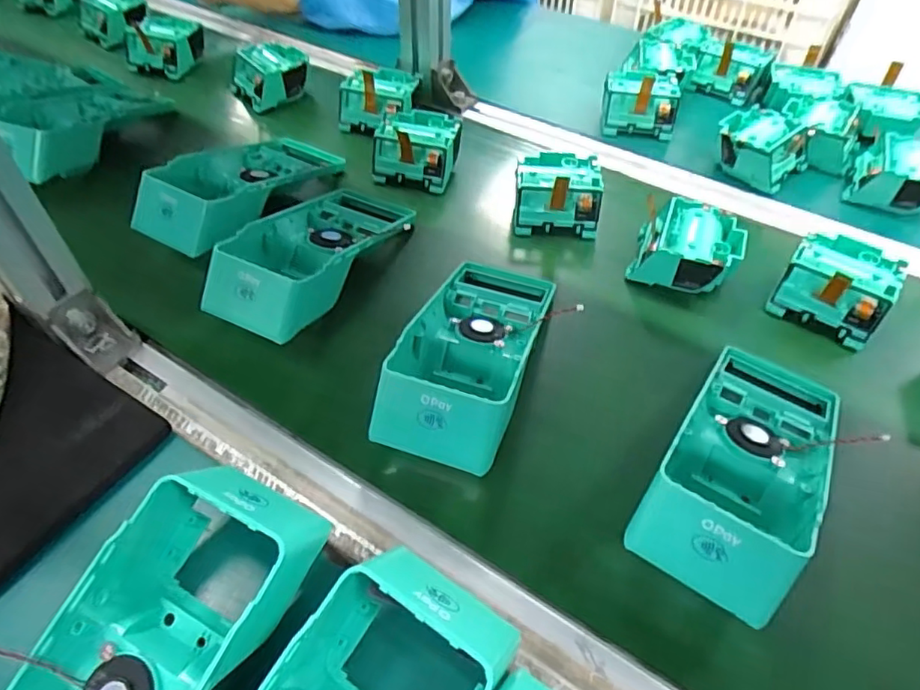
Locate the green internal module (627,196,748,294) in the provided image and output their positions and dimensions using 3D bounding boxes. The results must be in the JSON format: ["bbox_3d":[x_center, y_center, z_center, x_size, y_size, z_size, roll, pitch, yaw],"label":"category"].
[{"bbox_3d":[0.189,-0.083,0.489,0.079,0.039,0.074,18,49,13],"label":"green internal module"}]

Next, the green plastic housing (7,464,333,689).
[{"bbox_3d":[-0.146,0.144,0.267,0.082,0.062,0.189,23,50,17],"label":"green plastic housing"}]

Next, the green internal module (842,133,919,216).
[{"bbox_3d":[0.420,-0.159,0.556,0.077,0.043,0.074,27,52,20],"label":"green internal module"}]

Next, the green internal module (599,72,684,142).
[{"bbox_3d":[0.193,-0.257,0.637,0.079,0.055,0.065,12,48,8],"label":"green internal module"}]

